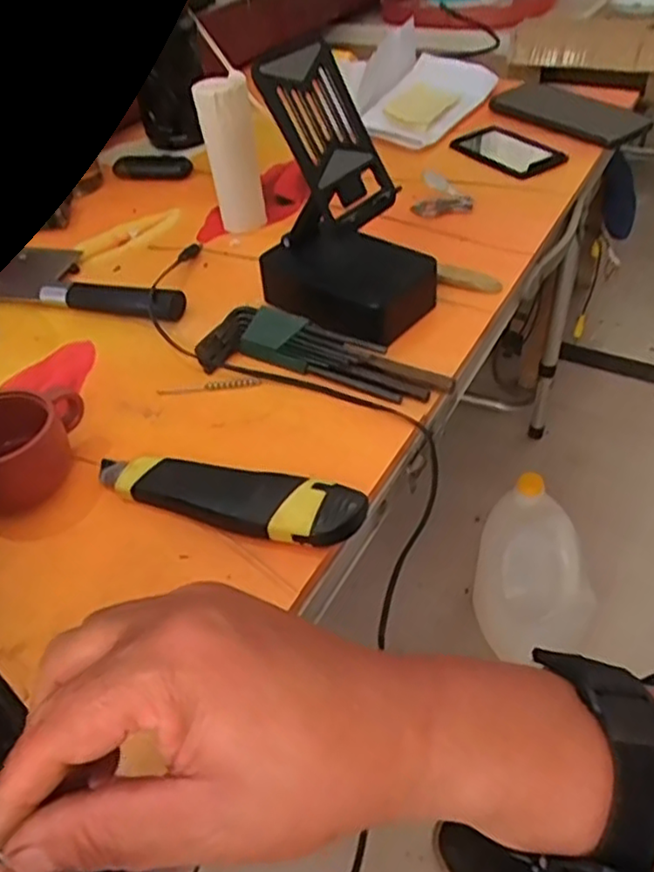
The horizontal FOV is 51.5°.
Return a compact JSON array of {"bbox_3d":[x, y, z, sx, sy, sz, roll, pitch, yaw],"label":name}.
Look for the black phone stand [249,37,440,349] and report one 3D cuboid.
[{"bbox_3d":[0.013,-0.166,0.470,0.118,0.166,0.084,30,54,31],"label":"black phone stand"}]

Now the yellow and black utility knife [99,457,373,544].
[{"bbox_3d":[-0.058,0.031,0.379,0.158,0.016,0.037,12,47,17],"label":"yellow and black utility knife"}]

